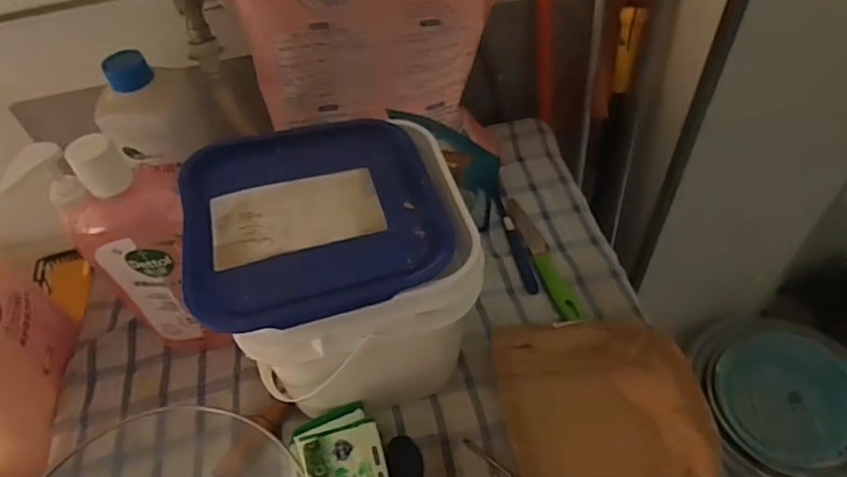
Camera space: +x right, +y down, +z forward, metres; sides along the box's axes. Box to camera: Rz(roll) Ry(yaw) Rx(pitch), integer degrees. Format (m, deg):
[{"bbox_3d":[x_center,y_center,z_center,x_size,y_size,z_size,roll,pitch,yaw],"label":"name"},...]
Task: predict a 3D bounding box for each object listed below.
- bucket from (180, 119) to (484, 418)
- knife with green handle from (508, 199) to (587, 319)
[{"bbox_3d":[-0.069,0.027,0.499,0.203,0.179,0.194,-15,51,-7],"label":"bucket"},{"bbox_3d":[0.132,0.018,0.640,0.026,0.009,0.179,-15,51,-7],"label":"knife with green handle"}]

